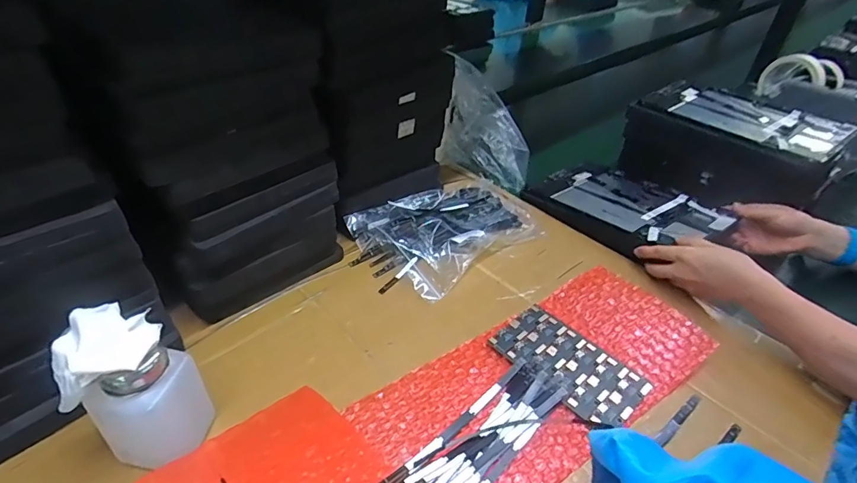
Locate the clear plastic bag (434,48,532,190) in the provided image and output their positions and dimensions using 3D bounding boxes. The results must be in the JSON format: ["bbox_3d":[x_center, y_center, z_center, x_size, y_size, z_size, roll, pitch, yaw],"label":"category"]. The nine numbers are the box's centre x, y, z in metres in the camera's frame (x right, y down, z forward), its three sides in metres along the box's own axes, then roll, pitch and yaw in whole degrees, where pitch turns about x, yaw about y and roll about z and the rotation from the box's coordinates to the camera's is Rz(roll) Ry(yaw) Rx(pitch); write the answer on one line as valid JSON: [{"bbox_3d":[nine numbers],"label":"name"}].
[{"bbox_3d":[0.081,-0.159,0.668,0.161,0.148,0.039,24,42,22],"label":"clear plastic bag"}]

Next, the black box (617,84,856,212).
[{"bbox_3d":[0.437,-0.134,0.692,0.163,0.118,0.252,-25,47,-32],"label":"black box"}]

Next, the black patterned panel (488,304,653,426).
[{"bbox_3d":[0.131,0.113,0.438,0.076,0.008,0.132,-27,48,-34],"label":"black patterned panel"}]

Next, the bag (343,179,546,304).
[{"bbox_3d":[0.028,-0.020,0.578,0.245,0.036,0.144,-26,47,-33],"label":"bag"}]

